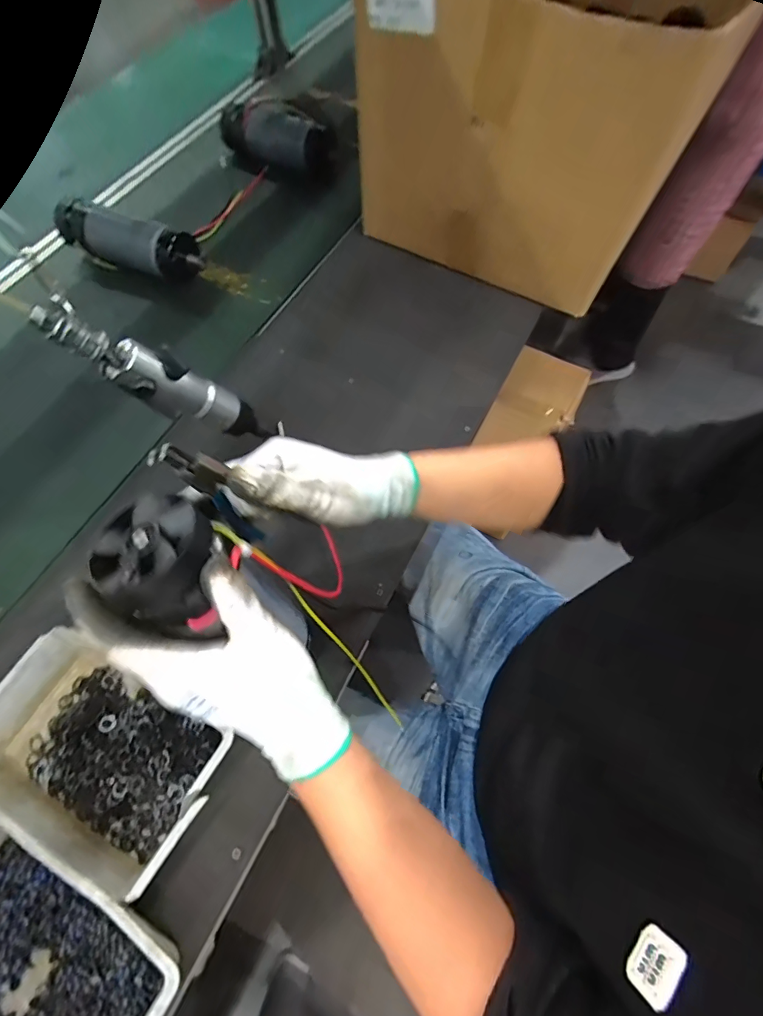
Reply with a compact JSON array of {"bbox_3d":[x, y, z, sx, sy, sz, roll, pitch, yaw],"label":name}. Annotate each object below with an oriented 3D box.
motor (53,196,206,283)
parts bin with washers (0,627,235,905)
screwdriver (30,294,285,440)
[{"bbox_3d":[-0.382,-0.408,0.711,0.234,0.076,0.072,22,63,13],"label":"motor"},{"bbox_3d":[-0.243,0.212,0.398,0.211,0.055,0.138,26,64,14],"label":"parts bin with washers"},{"bbox_3d":[-0.188,-0.106,0.431,0.058,0.250,0.034,-44,66,10],"label":"screwdriver"}]

